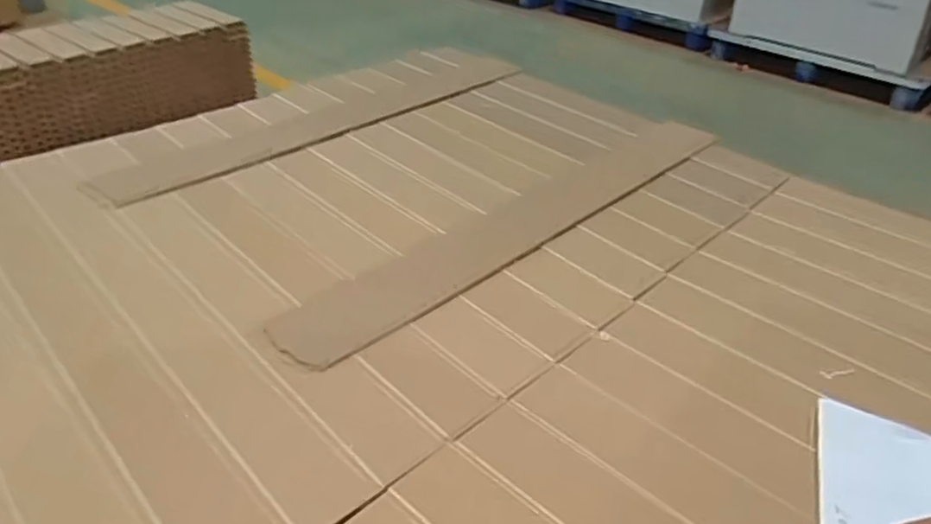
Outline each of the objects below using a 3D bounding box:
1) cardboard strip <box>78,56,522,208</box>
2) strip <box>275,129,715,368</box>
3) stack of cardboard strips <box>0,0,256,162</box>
[{"bbox_3d":[-0.118,-0.133,0.612,0.433,0.009,0.071,-27,45,-37],"label":"cardboard strip"},{"bbox_3d":[0.047,-0.036,0.479,0.060,0.010,0.412,30,42,33],"label":"strip"},{"bbox_3d":[-0.594,-0.298,1.066,0.478,0.131,0.200,-27,45,-36],"label":"stack of cardboard strips"}]

